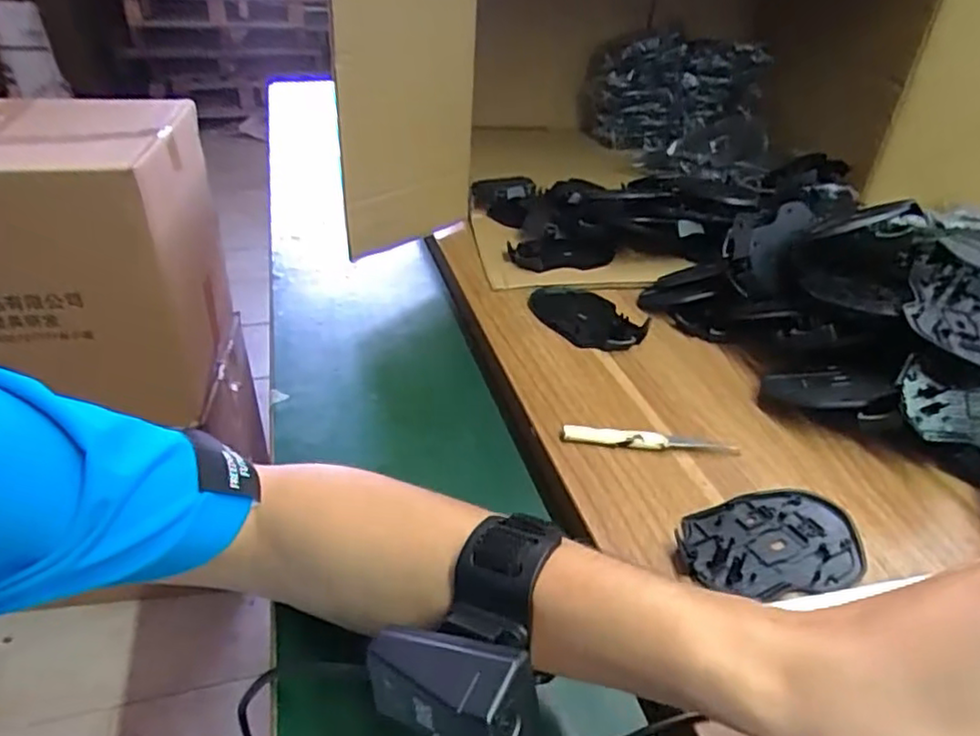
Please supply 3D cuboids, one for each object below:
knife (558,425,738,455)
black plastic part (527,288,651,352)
[{"bbox_3d":[0.110,0.049,0.455,0.120,0.009,0.015,4,33,2],"label":"knife"},{"bbox_3d":[0.085,-0.048,0.595,0.075,0.012,0.117,-15,37,-24],"label":"black plastic part"}]

